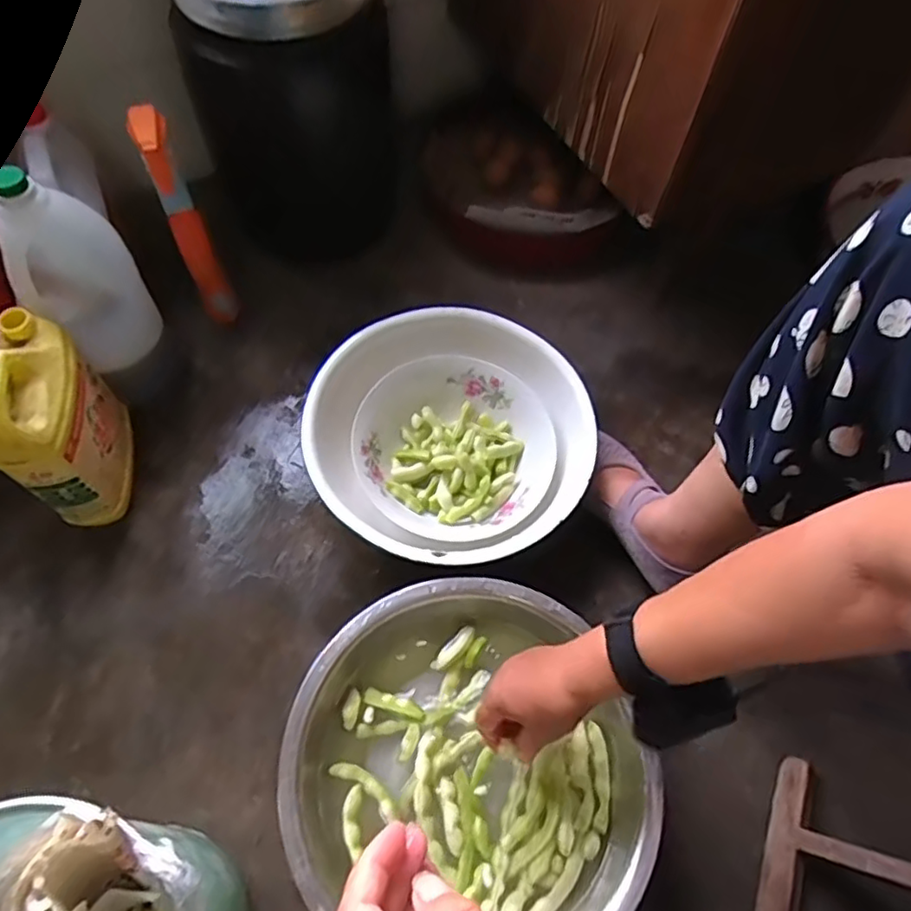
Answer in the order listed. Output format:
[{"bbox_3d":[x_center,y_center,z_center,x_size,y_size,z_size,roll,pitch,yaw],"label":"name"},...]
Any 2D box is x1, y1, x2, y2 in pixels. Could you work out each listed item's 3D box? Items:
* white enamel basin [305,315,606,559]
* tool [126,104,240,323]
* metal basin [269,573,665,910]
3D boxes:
[{"bbox_3d":[-0.005,-0.013,0.686,0.293,0.104,0.273,1,60,-2],"label":"white enamel basin"},{"bbox_3d":[-0.293,-0.252,0.690,0.035,0.222,0.078,-25,64,-15],"label":"tool"},{"bbox_3d":[0.016,0.267,0.550,0.303,0.077,0.286,1,60,-2],"label":"metal basin"}]

